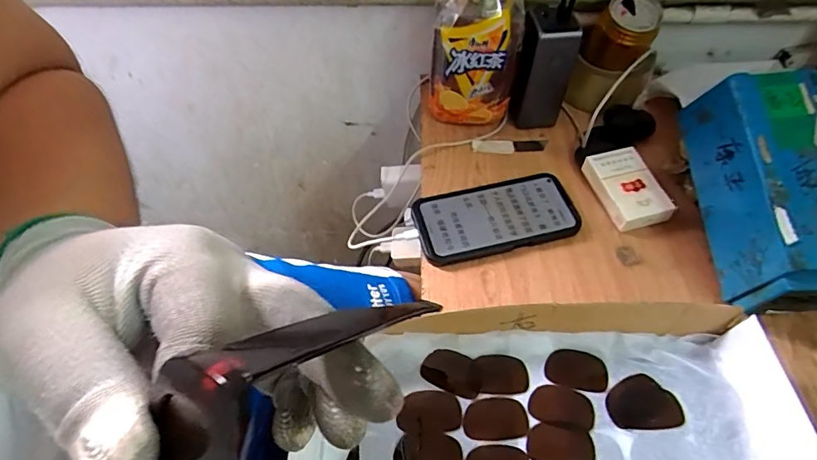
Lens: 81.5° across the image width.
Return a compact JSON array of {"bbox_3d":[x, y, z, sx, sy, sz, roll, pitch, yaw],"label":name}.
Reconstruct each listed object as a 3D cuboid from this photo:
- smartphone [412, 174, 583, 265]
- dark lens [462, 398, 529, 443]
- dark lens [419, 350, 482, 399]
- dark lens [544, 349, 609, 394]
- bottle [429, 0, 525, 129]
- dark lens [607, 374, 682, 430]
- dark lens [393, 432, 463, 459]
[{"bbox_3d":[0.093,-0.013,0.496,0.167,0.014,0.077,-11,55,-8],"label":"smartphone"},{"bbox_3d":[0.068,0.148,0.371,0.050,0.004,0.031,-3,54,-2],"label":"dark lens"},{"bbox_3d":[0.036,0.116,0.388,0.049,0.009,0.031,16,56,11],"label":"dark lens"},{"bbox_3d":[0.140,0.116,0.393,0.050,0.005,0.031,11,55,8],"label":"dark lens"},{"bbox_3d":[0.077,-0.213,0.525,0.093,0.201,0.090,8,55,6],"label":"bottle"},{"bbox_3d":[0.187,0.137,0.379,0.055,0.004,0.040,-1,54,0],"label":"dark lens"},{"bbox_3d":[0.015,0.168,0.355,0.050,0.005,0.030,6,55,5],"label":"dark lens"}]

